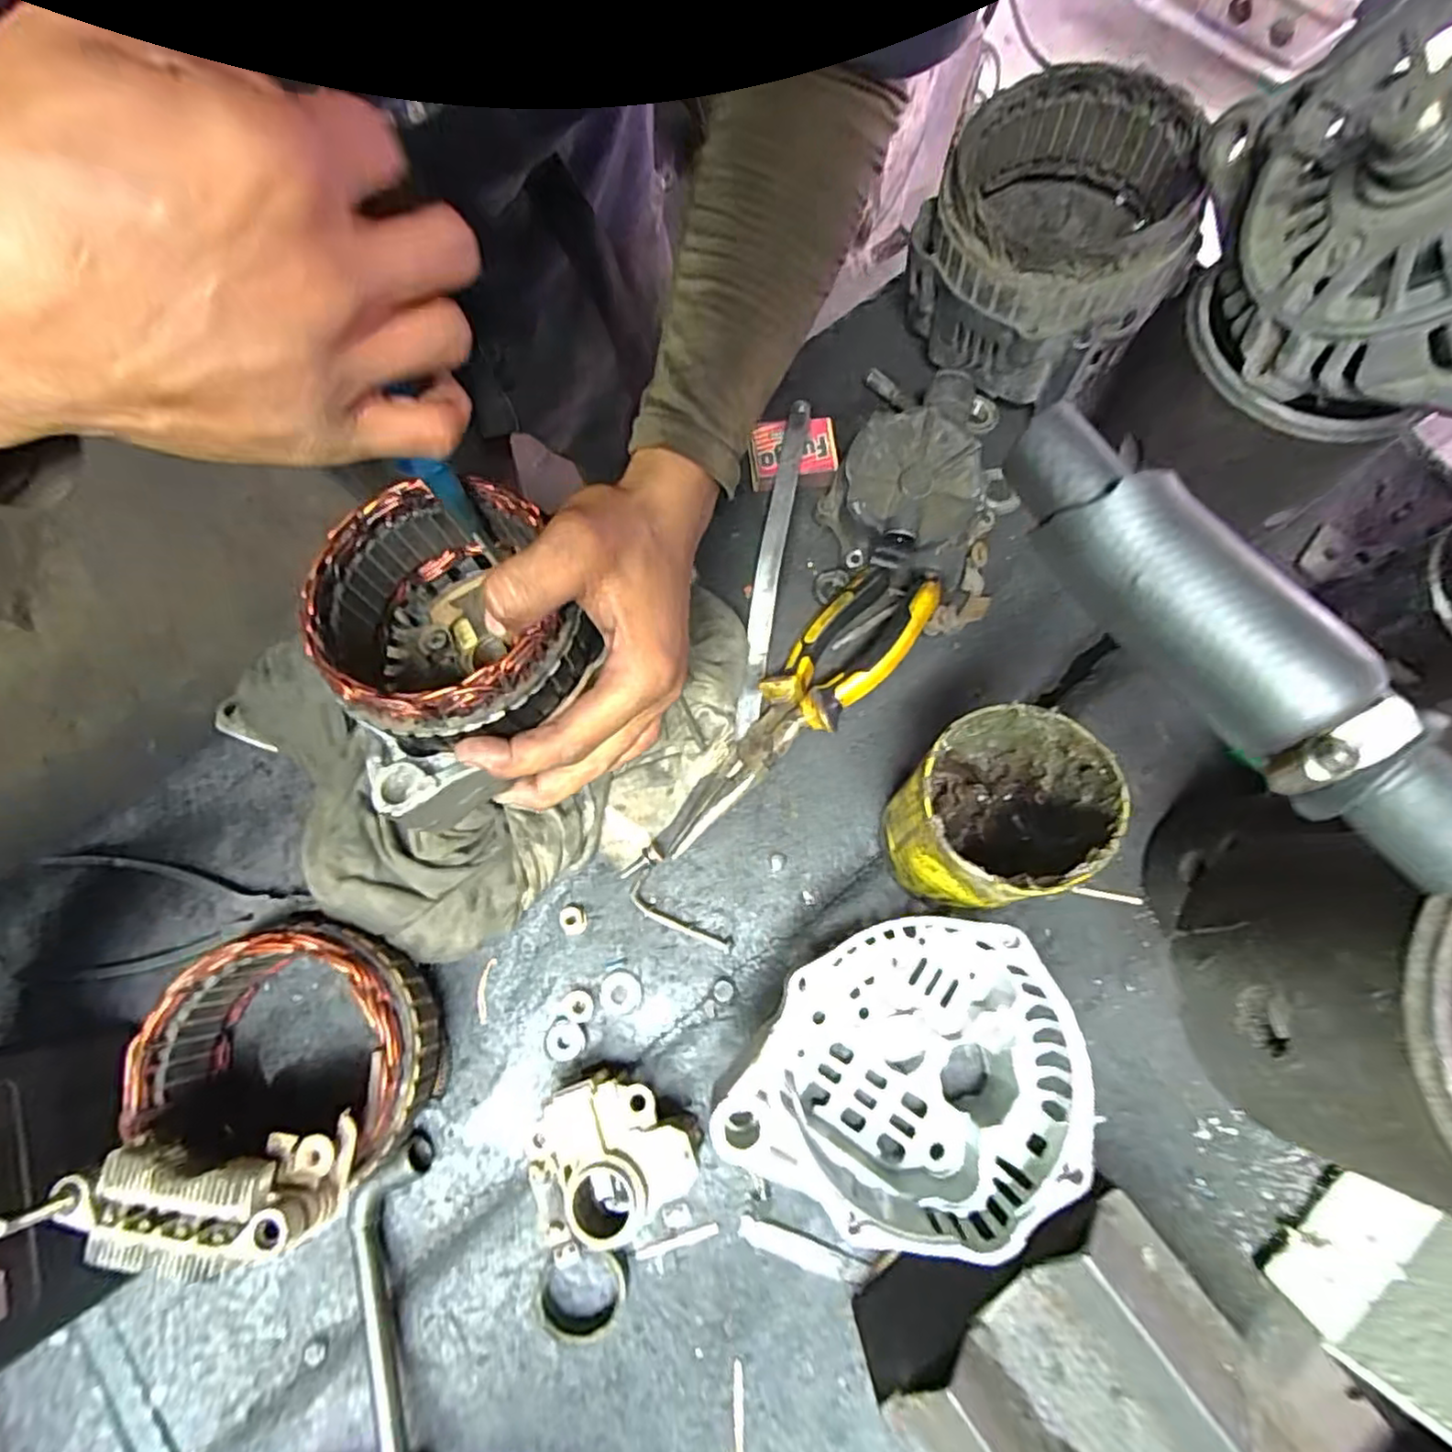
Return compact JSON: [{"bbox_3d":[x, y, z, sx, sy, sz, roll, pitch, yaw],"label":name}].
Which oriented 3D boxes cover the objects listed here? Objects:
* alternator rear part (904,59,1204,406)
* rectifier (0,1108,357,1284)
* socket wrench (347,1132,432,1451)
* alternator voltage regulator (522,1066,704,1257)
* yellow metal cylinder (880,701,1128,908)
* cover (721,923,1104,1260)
[{"bbox_3d":[0.181,-0.275,0.390,0.129,0.100,0.135,25,76,6],"label":"alternator rear part"},{"bbox_3d":[-0.186,0.167,0.239,0.088,0.042,0.037,-5,77,-2],"label":"rectifier"},{"bbox_3d":[-0.147,0.272,0.294,0.039,0.034,0.160,-10,75,-3],"label":"socket wrench"},{"bbox_3d":[-0.052,0.191,0.314,0.066,0.038,0.064,0,75,0],"label":"alternator voltage regulator"},{"bbox_3d":[0.114,0.042,0.314,0.074,0.121,0.068,0,75,0],"label":"yellow metal cylinder"},{"bbox_3d":[0.082,0.149,0.304,0.128,0.082,0.127,33,77,8],"label":"cover"}]

